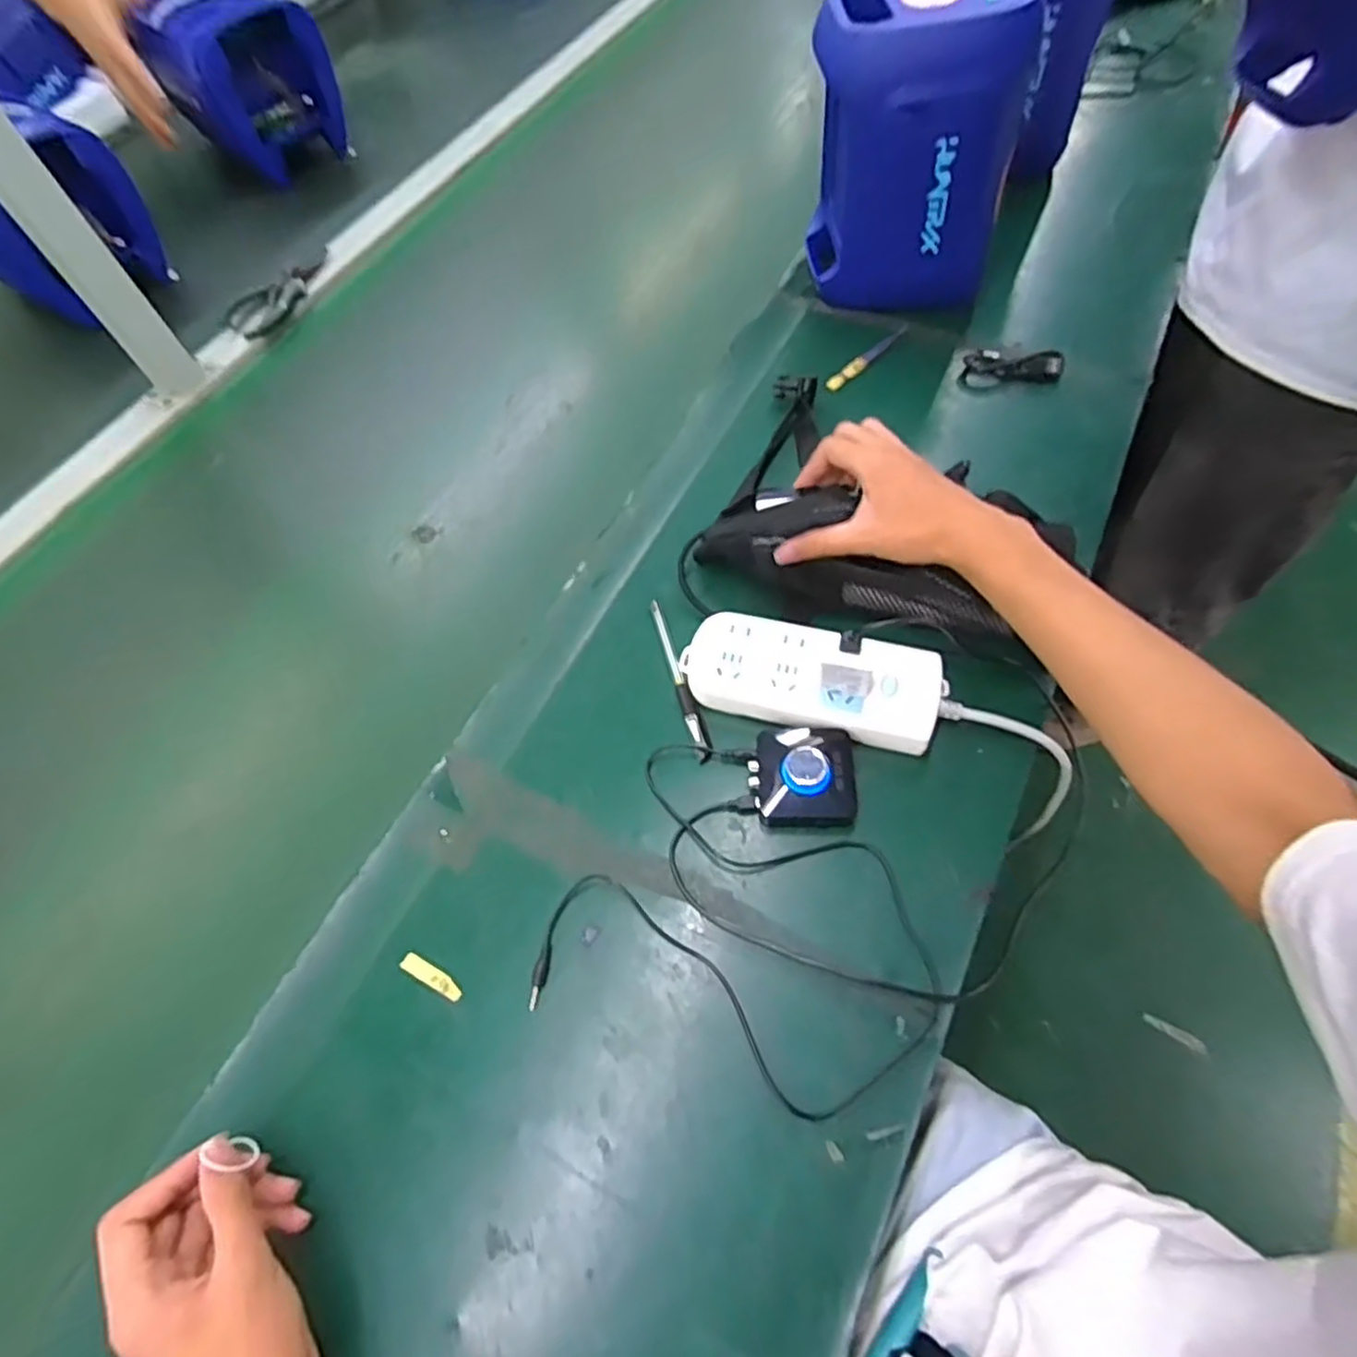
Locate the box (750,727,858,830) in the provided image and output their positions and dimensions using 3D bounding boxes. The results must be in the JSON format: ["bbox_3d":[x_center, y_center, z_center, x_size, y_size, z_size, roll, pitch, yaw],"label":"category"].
[{"bbox_3d":[0.087,0.068,0.499,0.070,0.026,0.066,-2,61,2],"label":"box"}]

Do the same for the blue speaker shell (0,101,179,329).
[{"bbox_3d":[-0.741,-0.537,0.809,0.215,0.158,0.180,29,67,18],"label":"blue speaker shell"}]

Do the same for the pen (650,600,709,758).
[{"bbox_3d":[-0.001,-0.004,0.554,0.009,0.006,0.139,-15,62,-5],"label":"pen"}]

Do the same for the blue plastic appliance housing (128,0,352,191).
[{"bbox_3d":[-0.583,-0.815,0.956,0.166,0.167,0.175,-42,67,-18],"label":"blue plastic appliance housing"}]

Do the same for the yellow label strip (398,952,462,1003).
[{"bbox_3d":[-0.163,0.196,0.467,0.047,0.004,0.013,26,66,16],"label":"yellow label strip"}]

